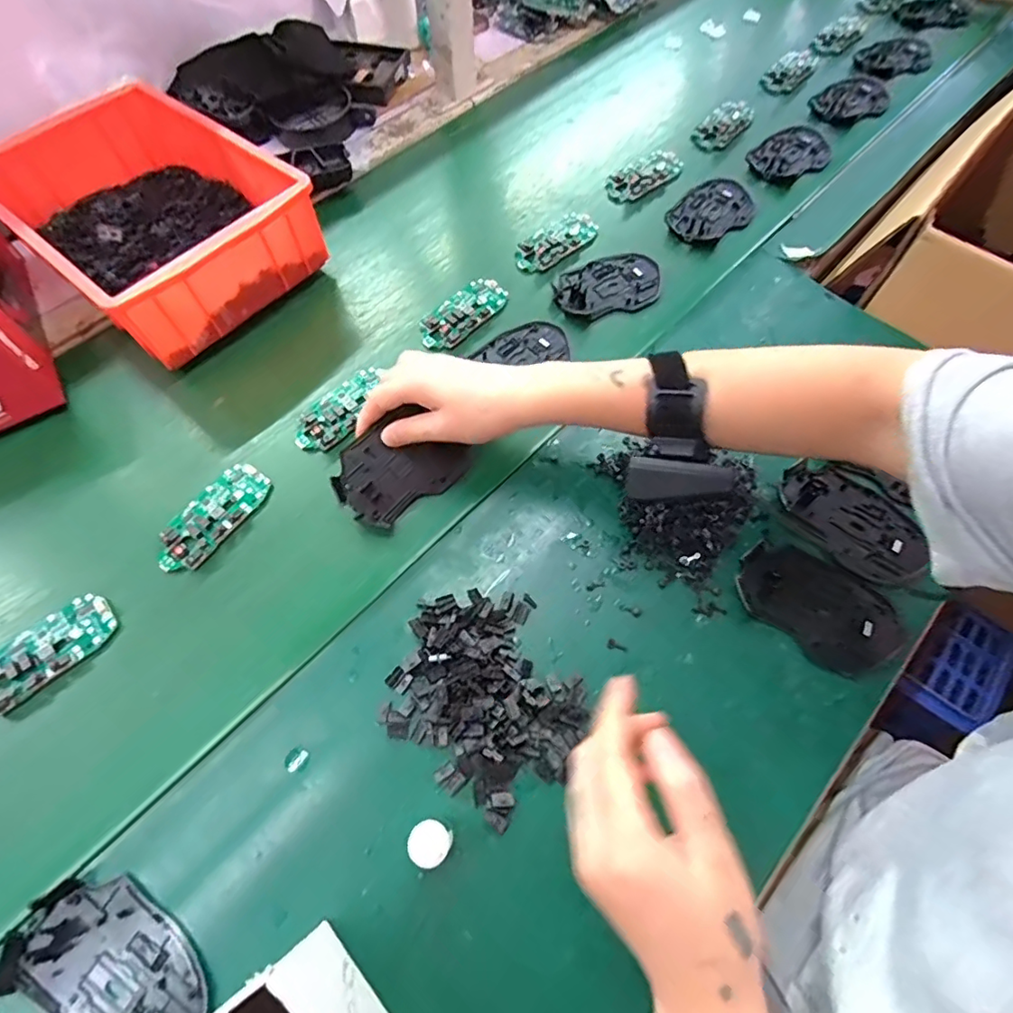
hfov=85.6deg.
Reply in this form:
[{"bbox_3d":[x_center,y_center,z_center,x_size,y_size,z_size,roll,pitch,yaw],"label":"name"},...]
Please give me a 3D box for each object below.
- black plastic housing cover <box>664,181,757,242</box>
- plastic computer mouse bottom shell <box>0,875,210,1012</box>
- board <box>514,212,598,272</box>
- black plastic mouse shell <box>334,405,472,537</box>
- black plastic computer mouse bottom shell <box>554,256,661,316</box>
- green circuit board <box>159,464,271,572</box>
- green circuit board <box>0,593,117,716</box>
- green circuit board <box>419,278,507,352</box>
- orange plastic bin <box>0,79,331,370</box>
[{"bbox_3d":[0.225,-0.321,0.594,0.109,0.007,0.068,-37,69,-16],"label":"black plastic housing cover"},{"bbox_3d":[-0.220,0.256,0.297,0.107,0.008,0.074,37,69,17],"label":"plastic computer mouse bottom shell"},{"bbox_3d":[0.050,-0.280,0.570,0.099,0.012,0.045,-41,70,-18],"label":"board"},{"bbox_3d":[-0.086,-0.031,0.439,0.102,0.016,0.072,-41,97,-18],"label":"black plastic mouse shell"},{"bbox_3d":[0.101,-0.221,0.544,0.109,0.016,0.069,-18,65,-9],"label":"black plastic computer mouse bottom shell"},{"bbox_3d":[-0.232,0.007,0.431,0.045,0.014,0.097,28,67,13],"label":"green circuit board"},{"bbox_3d":[-0.328,0.102,0.385,0.096,0.011,0.046,-42,71,-18],"label":"green circuit board"},{"bbox_3d":[-0.043,-0.187,0.527,0.048,0.009,0.098,39,70,17],"label":"green circuit board"},{"bbox_3d":[-0.342,-0.278,0.526,0.282,0.089,0.198,38,70,17],"label":"orange plastic bin"}]

